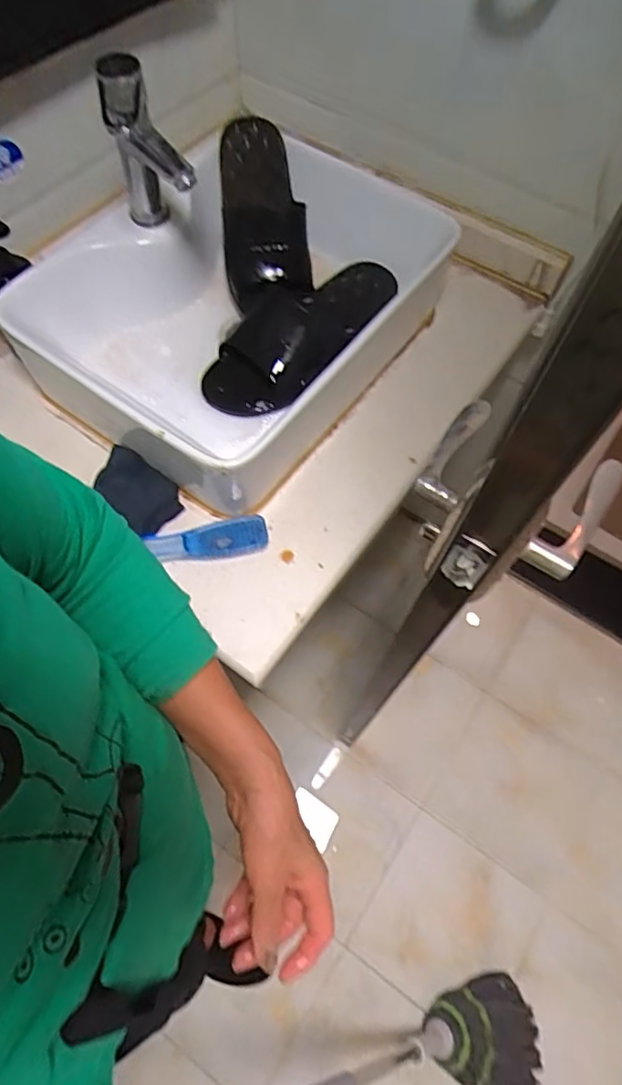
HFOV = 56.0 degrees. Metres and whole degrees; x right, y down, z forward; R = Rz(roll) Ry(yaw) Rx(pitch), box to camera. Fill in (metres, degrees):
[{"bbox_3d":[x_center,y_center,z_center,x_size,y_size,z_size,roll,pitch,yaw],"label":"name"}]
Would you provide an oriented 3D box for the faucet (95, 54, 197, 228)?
[{"bbox_3d":[-0.170,-0.395,0.607,0.059,0.169,0.127,-31,67,-13],"label":"faucet"}]

